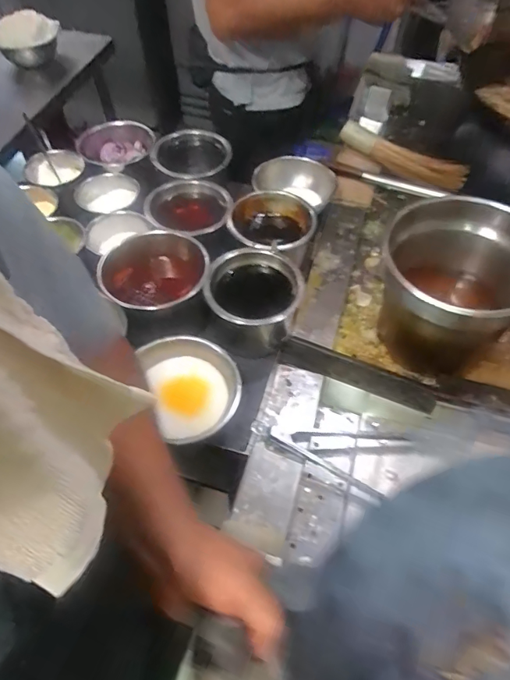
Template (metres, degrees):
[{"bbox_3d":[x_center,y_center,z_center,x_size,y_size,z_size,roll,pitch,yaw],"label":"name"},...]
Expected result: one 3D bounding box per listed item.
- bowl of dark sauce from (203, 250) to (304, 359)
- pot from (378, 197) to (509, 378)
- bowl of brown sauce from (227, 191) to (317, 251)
[{"bbox_3d":[-0.006,-0.060,0.745,0.139,0.112,0.150,0,55,1],"label":"bowl of dark sauce"},{"bbox_3d":[0.303,-0.085,0.712,0.205,0.191,0.192,26,59,18],"label":"pot"},{"bbox_3d":[0.029,-0.200,0.824,0.150,0.067,0.161,0,55,1],"label":"bowl of brown sauce"}]

